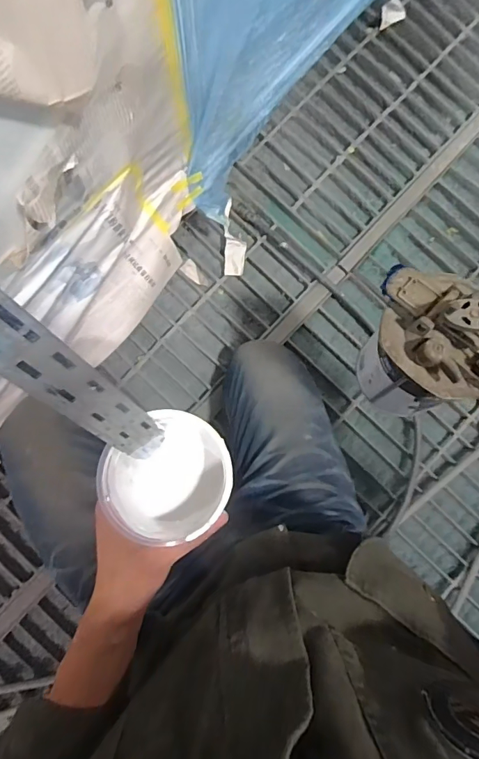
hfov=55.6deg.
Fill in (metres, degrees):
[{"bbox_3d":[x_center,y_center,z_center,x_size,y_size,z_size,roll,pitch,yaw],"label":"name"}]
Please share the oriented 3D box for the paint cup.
[{"bbox_3d":[-0.049,0.068,0.315,0.087,0.049,0.078,-36,87,-2],"label":"paint cup"}]

